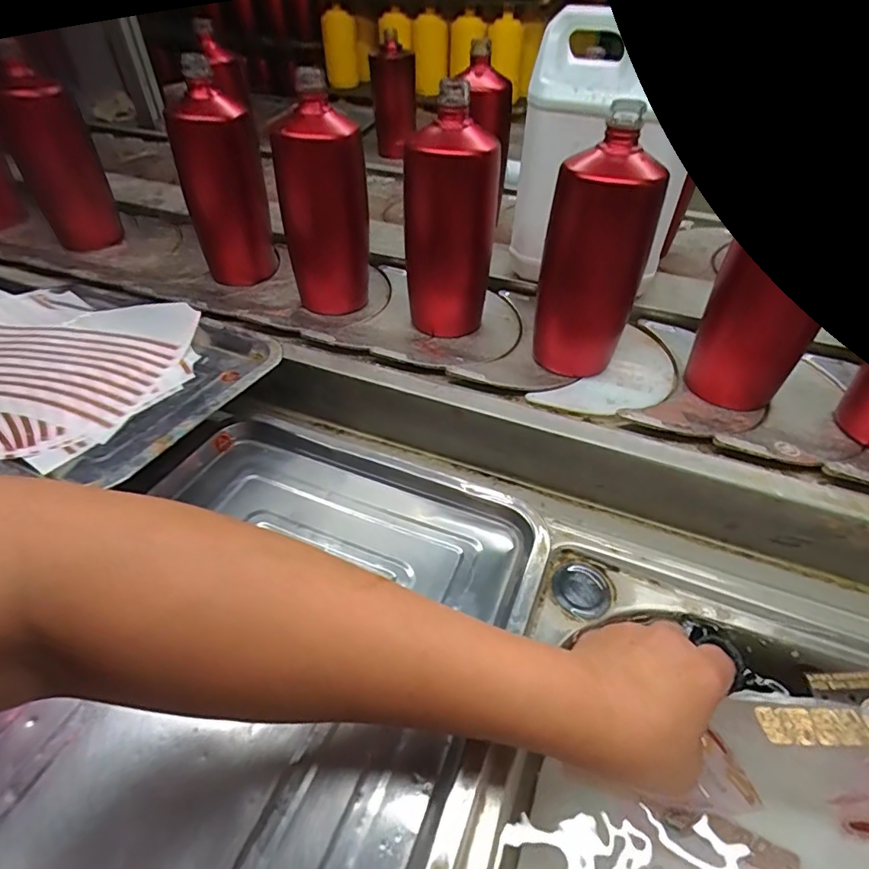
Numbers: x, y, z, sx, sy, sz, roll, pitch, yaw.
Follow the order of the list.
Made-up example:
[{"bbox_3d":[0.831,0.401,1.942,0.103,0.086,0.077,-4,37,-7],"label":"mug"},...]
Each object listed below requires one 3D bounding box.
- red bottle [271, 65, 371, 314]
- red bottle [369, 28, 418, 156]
[{"bbox_3d":[-0.108,-0.220,0.502,0.082,0.181,0.064,-7,42,-7],"label":"red bottle"},{"bbox_3d":[-0.079,-0.663,1.003,0.083,0.196,0.079,-1,41,0],"label":"red bottle"}]

